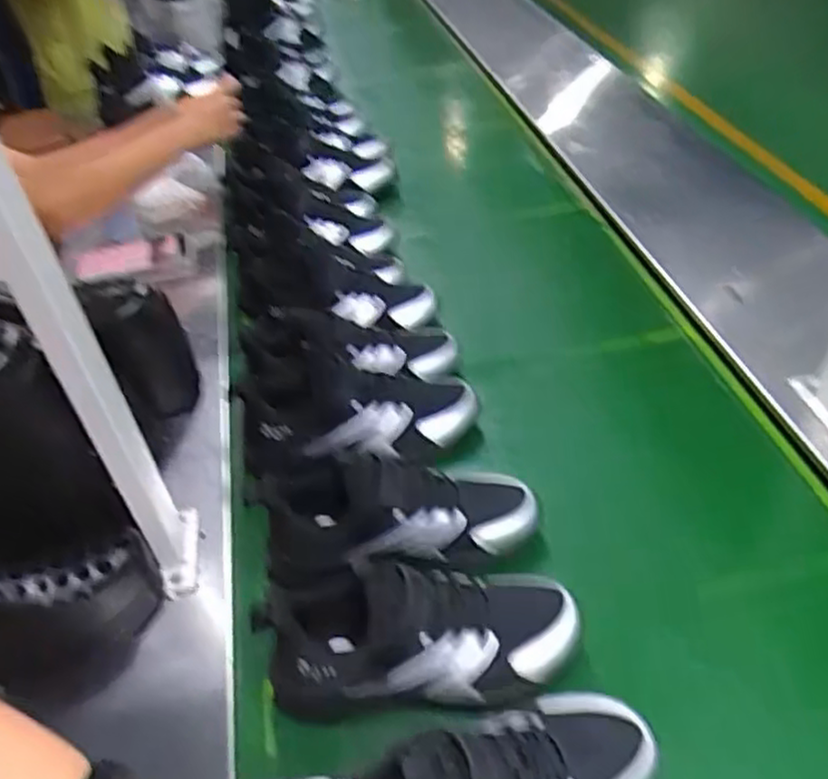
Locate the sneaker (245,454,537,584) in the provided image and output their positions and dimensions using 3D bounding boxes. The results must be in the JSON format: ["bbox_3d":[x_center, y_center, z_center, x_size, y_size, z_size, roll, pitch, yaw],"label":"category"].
[{"bbox_3d":[-0.013,0.111,0.644,0.237,0.103,0.089,-13,45,-6],"label":"sneaker"}]

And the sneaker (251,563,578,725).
[{"bbox_3d":[0.004,0.188,0.562,0.249,0.104,0.093,-10,45,-4],"label":"sneaker"}]

